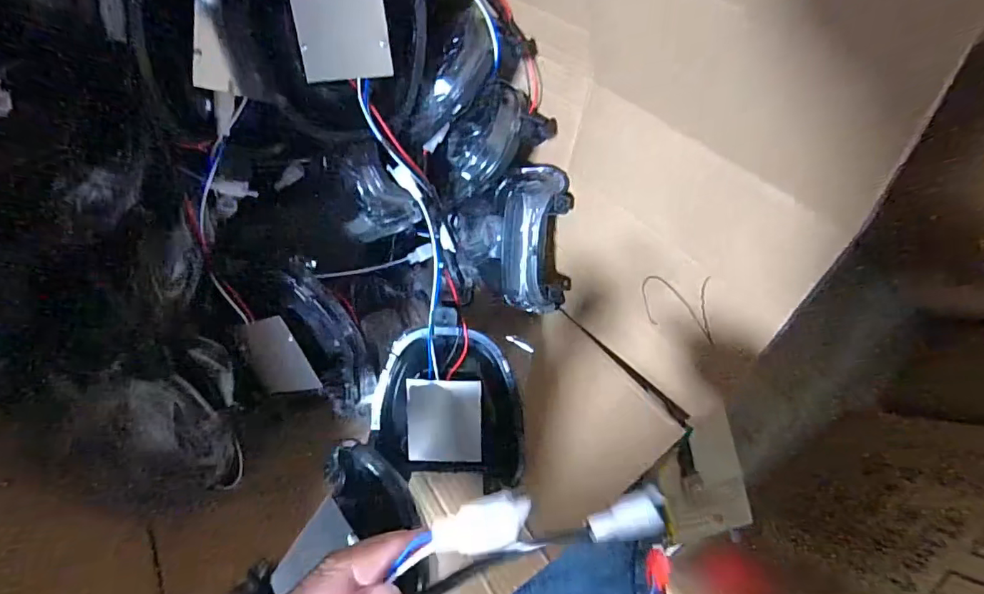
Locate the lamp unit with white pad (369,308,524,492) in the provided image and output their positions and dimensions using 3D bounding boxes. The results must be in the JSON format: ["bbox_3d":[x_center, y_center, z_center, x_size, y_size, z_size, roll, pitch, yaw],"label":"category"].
[{"bbox_3d":[-0.035,0.087,0.431,0.126,0.044,0.135,7,83,-7],"label":"lamp unit with white pad"}]

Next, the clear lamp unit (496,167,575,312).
[{"bbox_3d":[0.039,-0.052,0.470,0.068,0.044,0.133,-5,107,-8],"label":"clear lamp unit"}]

